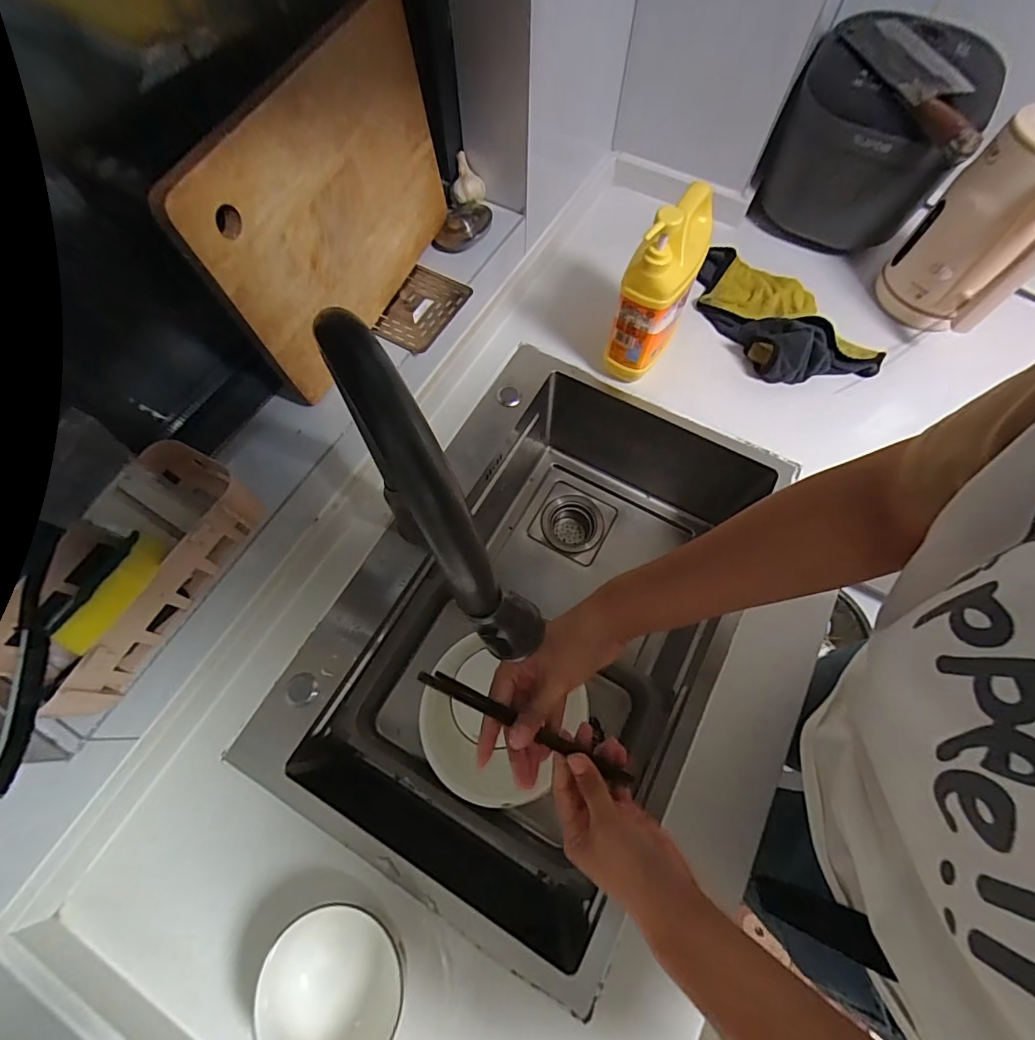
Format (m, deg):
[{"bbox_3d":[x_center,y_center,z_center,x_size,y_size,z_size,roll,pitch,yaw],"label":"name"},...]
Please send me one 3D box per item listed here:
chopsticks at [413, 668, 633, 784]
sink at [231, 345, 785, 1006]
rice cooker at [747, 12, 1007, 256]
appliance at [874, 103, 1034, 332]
[{"bbox_3d":[0.021,0.184,0.418,0.261,0.016,0.014,38,66,-28],"label":"chopsticks"},{"bbox_3d":[0.035,0.134,0.707,0.440,0.239,0.671,27,69,11],"label":"sink"},{"bbox_3d":[0.559,-0.605,0.792,0.260,0.226,0.312,36,71,14],"label":"rice cooker"},{"bbox_3d":[0.644,-0.395,0.684,0.136,0.248,0.189,33,71,13],"label":"appliance"}]

